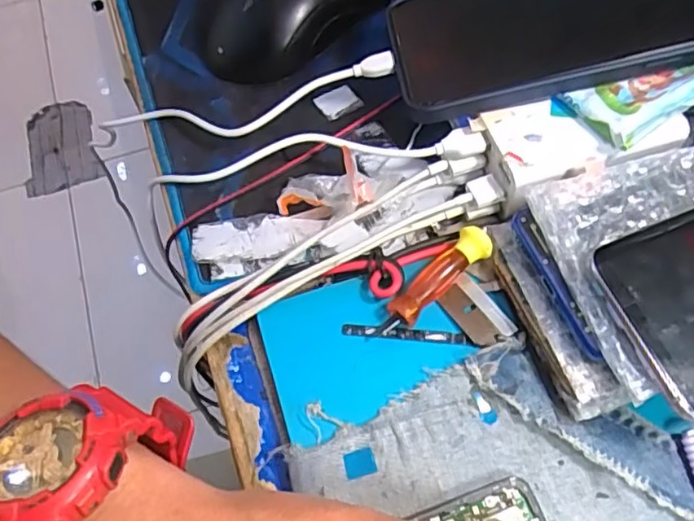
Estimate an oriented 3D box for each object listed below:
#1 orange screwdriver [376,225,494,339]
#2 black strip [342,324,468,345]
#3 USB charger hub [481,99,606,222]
[{"bbox_3d":[0.038,0.010,0.278,0.063,0.016,0.015,-39,67,-17],"label":"orange screwdriver"},{"bbox_3d":[0.025,0.032,0.275,0.054,0.004,0.005,4,61,5],"label":"black strip"},{"bbox_3d":[0.089,-0.048,0.293,0.050,0.027,0.042,-10,61,-3],"label":"USB charger hub"}]

